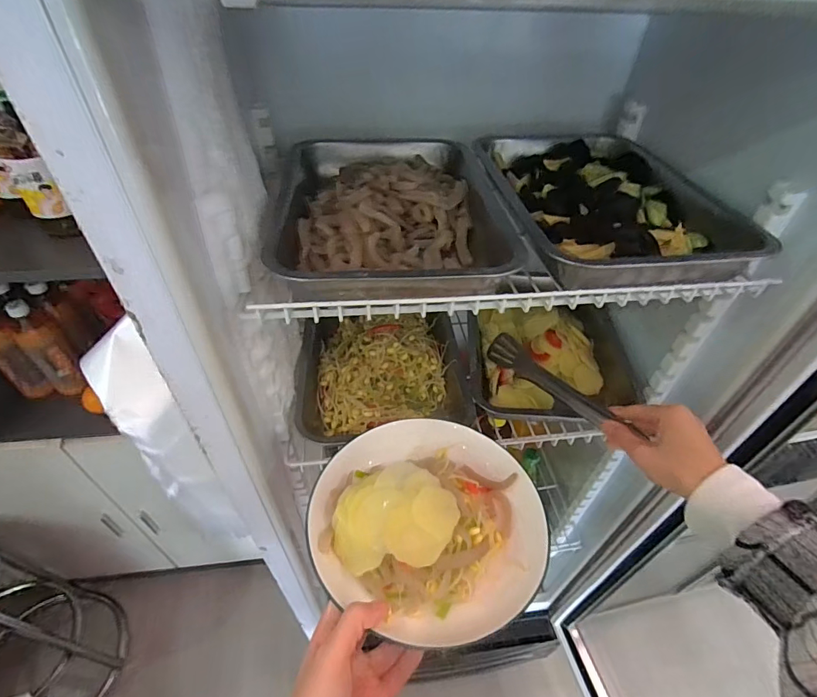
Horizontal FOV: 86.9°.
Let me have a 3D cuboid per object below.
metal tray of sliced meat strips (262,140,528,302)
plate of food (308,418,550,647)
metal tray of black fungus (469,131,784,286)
[{"bbox_3d":[-0.022,-0.148,0.449,0.216,0.044,0.306,0,44,-4],"label":"metal tray of sliced meat strips"},{"bbox_3d":[0.017,0.136,0.378,0.196,0.061,0.191,1,44,-3],"label":"plate of food"},{"bbox_3d":[0.199,-0.172,0.479,0.217,0.041,0.319,-6,44,-10],"label":"metal tray of black fungus"}]

